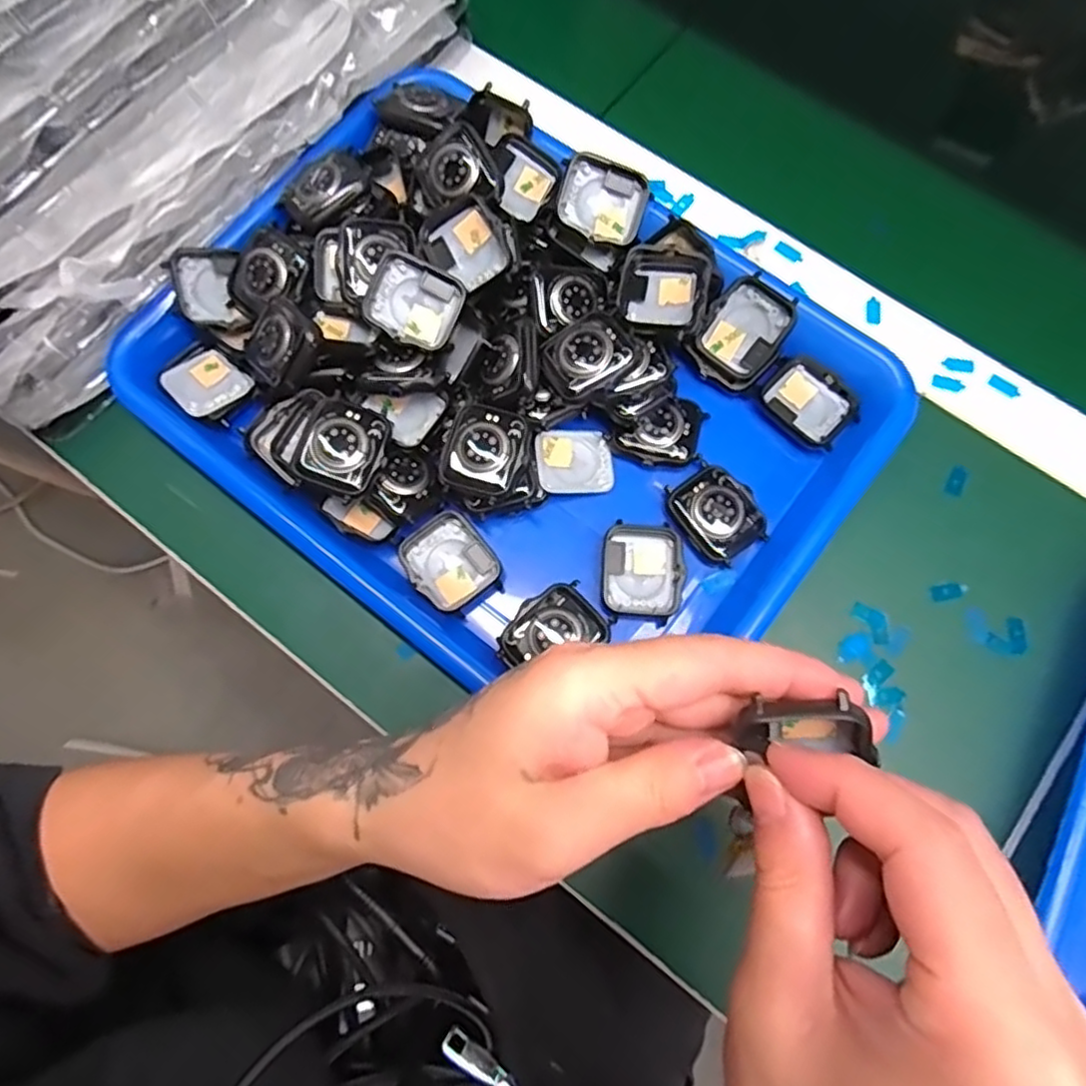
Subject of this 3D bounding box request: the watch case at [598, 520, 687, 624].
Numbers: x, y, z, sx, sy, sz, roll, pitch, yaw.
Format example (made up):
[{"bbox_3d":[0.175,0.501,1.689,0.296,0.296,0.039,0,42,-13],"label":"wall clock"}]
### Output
[{"bbox_3d":[0.047,0.014,0.317,0.039,0.010,0.045,3,76,2],"label":"watch case"}]

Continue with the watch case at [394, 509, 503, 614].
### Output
[{"bbox_3d":[-0.044,0.011,0.317,0.038,0.010,0.046,-39,78,-8],"label":"watch case"}]

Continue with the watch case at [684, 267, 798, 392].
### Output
[{"bbox_3d":[0.101,-0.105,0.333,0.040,0.008,0.050,38,109,5],"label":"watch case"}]

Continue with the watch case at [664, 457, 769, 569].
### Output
[{"bbox_3d":[0.084,-0.015,0.319,0.038,0.007,0.045,-38,78,-8],"label":"watch case"}]

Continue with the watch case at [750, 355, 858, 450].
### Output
[{"bbox_3d":[0.134,-0.072,0.334,0.035,0.008,0.047,-44,79,-9],"label":"watch case"}]

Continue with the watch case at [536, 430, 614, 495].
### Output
[{"bbox_3d":[0.016,-0.041,0.329,0.036,0.009,0.034,-5,76,0],"label":"watch case"}]

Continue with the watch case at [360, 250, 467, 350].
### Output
[{"bbox_3d":[-0.062,-0.115,0.317,0.042,0.009,0.038,32,93,-13],"label":"watch case"}]

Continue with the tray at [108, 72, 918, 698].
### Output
[{"bbox_3d":[-0.017,-0.078,0.326,0.328,0.049,0.249,37,79,10],"label":"tray"}]

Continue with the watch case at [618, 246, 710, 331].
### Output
[{"bbox_3d":[0.058,-0.123,0.320,0.040,0.012,0.044,14,76,5],"label":"watch case"}]

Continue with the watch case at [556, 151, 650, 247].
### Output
[{"bbox_3d":[0.030,-0.173,0.334,0.042,0.010,0.037,18,100,-9],"label":"watch case"}]

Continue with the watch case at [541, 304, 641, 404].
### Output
[{"bbox_3d":[0.020,-0.090,0.310,0.039,0.013,0.037,-37,78,-8],"label":"watch case"}]

